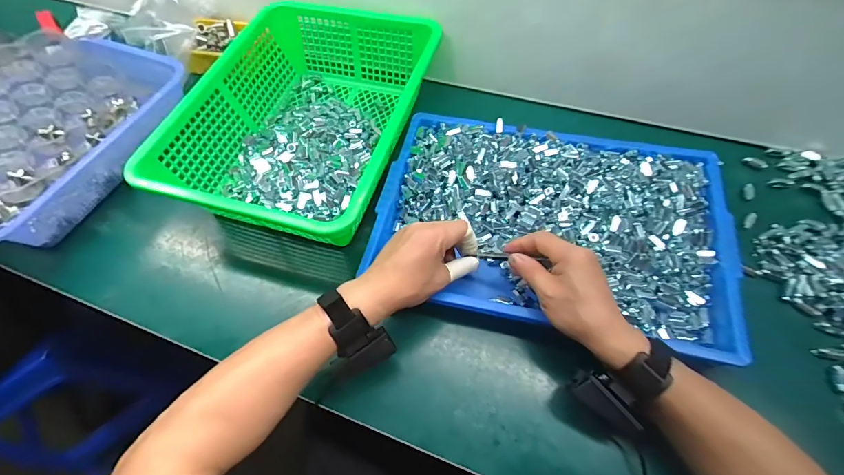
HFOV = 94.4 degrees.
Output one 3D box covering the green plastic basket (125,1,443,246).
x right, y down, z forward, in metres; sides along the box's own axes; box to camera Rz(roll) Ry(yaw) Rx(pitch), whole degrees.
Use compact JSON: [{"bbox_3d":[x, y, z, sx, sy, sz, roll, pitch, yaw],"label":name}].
[{"bbox_3d":[-0.163,-0.173,0.578,0.298,0.110,0.383,15,63,11],"label":"green plastic basket"}]

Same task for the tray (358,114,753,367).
[{"bbox_3d":[0.165,-0.023,0.509,0.434,0.045,0.287,10,62,9],"label":"tray"}]

